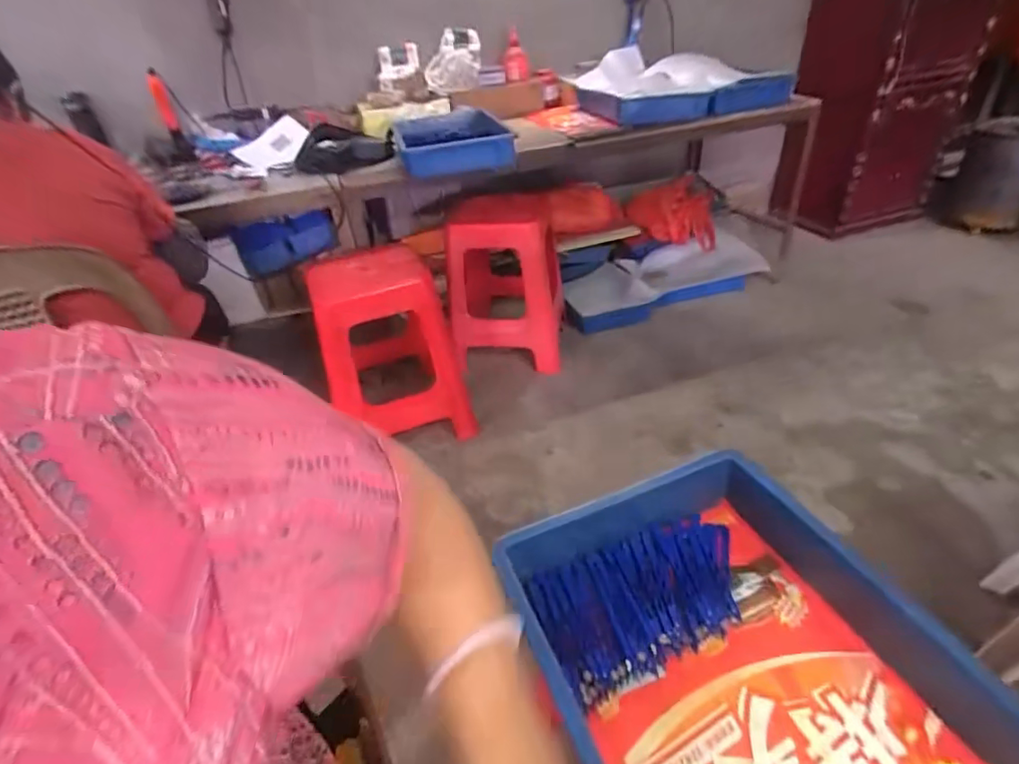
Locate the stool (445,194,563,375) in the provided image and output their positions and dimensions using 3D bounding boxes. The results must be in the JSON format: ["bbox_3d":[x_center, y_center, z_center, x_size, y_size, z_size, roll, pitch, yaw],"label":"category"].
[{"bbox_3d":[-0.010,-0.307,1.754,0.367,0.508,0.367,-8,35,-2],"label":"stool"}]

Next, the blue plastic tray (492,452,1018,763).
[{"bbox_3d":[0.194,0.250,0.406,0.293,0.075,0.425,-16,36,-14],"label":"blue plastic tray"}]

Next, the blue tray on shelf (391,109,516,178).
[{"bbox_3d":[-0.166,-0.660,1.462,0.289,0.097,0.448,-10,35,-6],"label":"blue tray on shelf"}]

